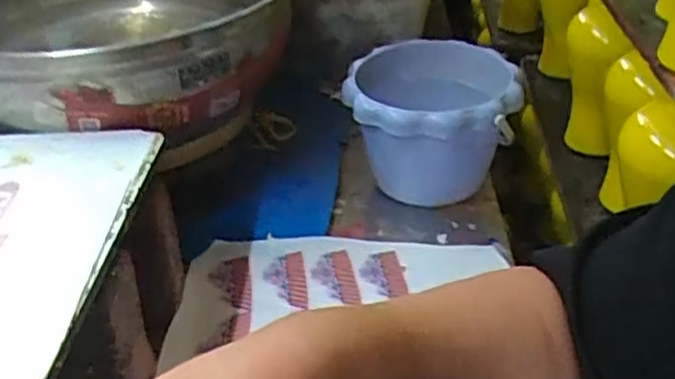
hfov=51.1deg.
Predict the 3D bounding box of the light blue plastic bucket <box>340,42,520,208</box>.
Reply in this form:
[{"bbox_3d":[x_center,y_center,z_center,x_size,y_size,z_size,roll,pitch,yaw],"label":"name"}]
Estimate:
[{"bbox_3d":[0.091,-0.050,0.669,0.148,0.132,0.148,0,33,0],"label":"light blue plastic bucket"}]

